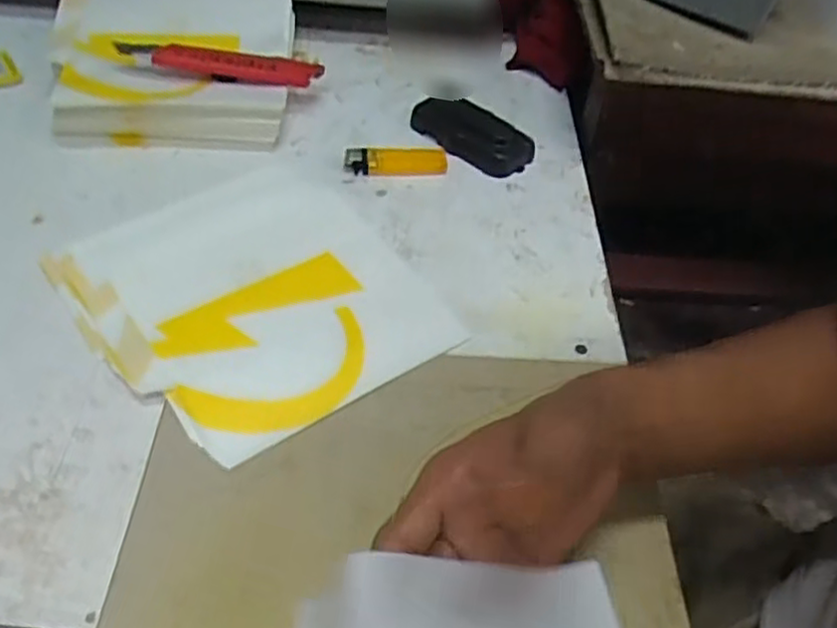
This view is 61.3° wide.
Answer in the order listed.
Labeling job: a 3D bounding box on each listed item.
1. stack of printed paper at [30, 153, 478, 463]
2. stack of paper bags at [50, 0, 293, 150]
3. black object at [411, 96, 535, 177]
[{"bbox_3d":[-0.113,-0.019,0.465,0.194,0.011,0.227,-29,56,-26],"label":"stack of printed paper"},{"bbox_3d":[-0.205,-0.207,0.584,0.190,0.071,0.158,-3,49,-7],"label":"stack of paper bags"},{"bbox_3d":[0.043,-0.152,0.589,0.104,0.026,0.055,31,54,21],"label":"black object"}]

